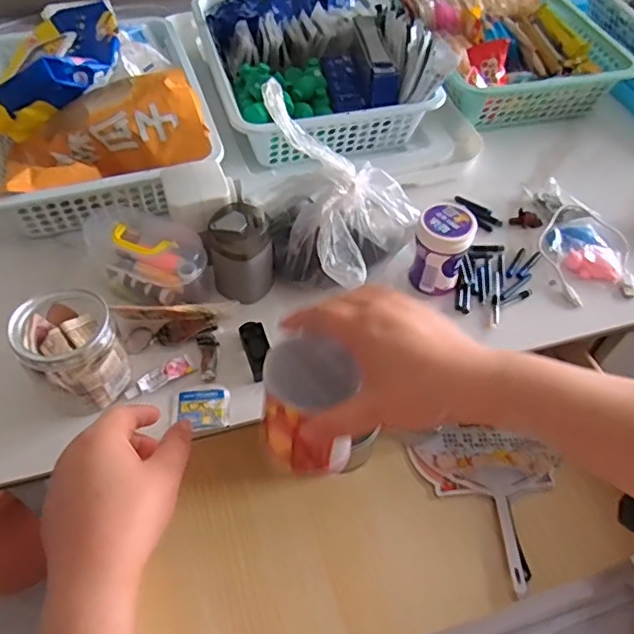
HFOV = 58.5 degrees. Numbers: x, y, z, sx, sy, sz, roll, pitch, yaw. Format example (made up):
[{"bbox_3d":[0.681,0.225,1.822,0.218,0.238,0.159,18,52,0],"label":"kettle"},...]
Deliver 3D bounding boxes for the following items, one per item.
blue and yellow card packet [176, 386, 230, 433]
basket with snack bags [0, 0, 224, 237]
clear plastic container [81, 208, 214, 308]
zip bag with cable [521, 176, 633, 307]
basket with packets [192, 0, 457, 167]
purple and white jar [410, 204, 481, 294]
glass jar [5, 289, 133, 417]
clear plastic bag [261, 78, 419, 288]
[{"bbox_3d":[-0.098,0.079,0.489,0.044,0.004,0.042,-11,53,-10],"label":"blue and yellow card packet"},{"bbox_3d":[-0.262,-0.250,0.645,0.249,0.114,0.337,-15,54,-13],"label":"basket with snack bags"},{"bbox_3d":[-0.158,-0.053,0.548,0.108,0.075,0.063,20,54,13],"label":"clear plastic container"},{"bbox_3d":[0.284,-0.087,0.620,0.094,0.030,0.160,-10,53,-9],"label":"zip bag with cable"},{"bbox_3d":[-0.004,-0.346,0.734,0.269,0.104,0.331,-12,54,-11],"label":"basket with packets"},{"bbox_3d":[0.120,-0.063,0.555,0.054,0.083,0.049,16,54,10],"label":"purple and white jar"},{"bbox_3d":[-0.202,0.028,0.475,0.073,0.085,0.080,1,52,-1],"label":"glass jar"},{"bbox_3d":[0.015,-0.121,0.538,0.157,0.132,0.134,32,58,21],"label":"clear plastic bag"}]

